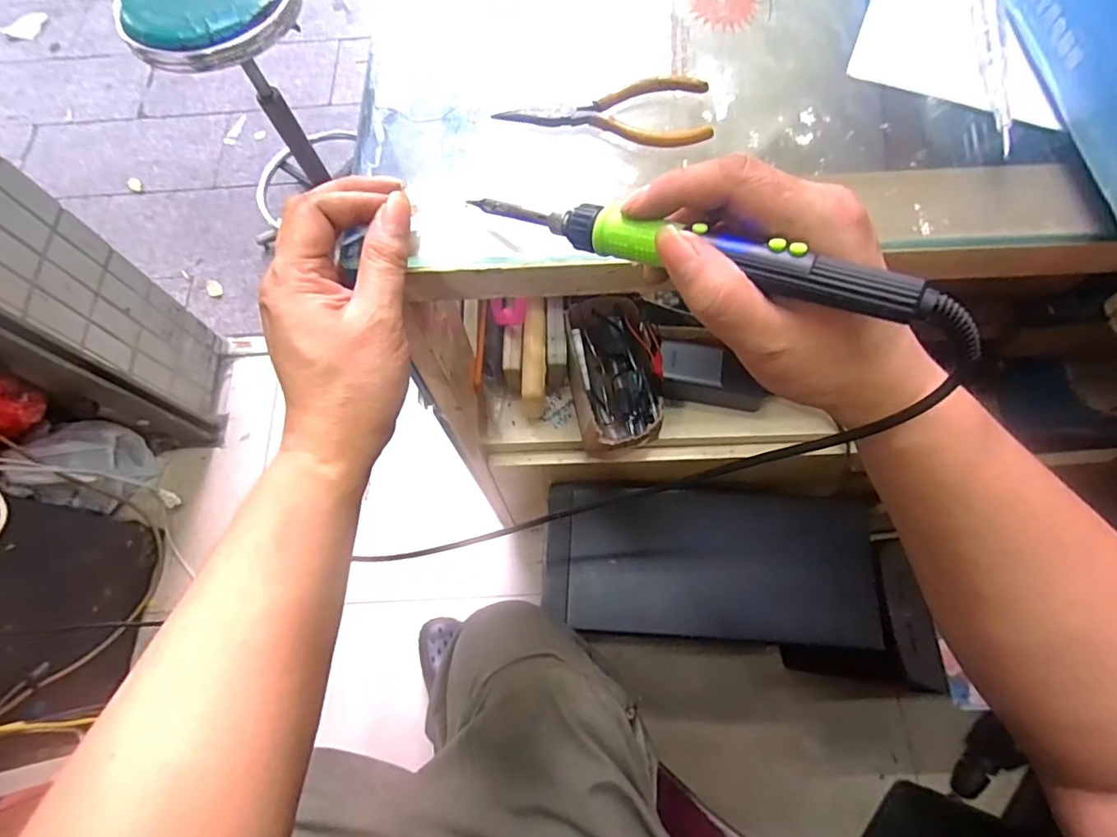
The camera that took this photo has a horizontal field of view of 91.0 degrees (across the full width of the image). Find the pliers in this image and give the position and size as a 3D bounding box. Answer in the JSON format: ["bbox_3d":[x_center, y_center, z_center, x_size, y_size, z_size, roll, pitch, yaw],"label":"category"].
[{"bbox_3d":[0.029,-0.187,0.330,0.123,0.011,0.042,5,70,3],"label":"pliers"}]

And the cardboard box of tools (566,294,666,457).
[{"bbox_3d":[0.060,-0.042,0.617,0.092,0.070,0.176,-12,70,-3],"label":"cardboard box of tools"}]

